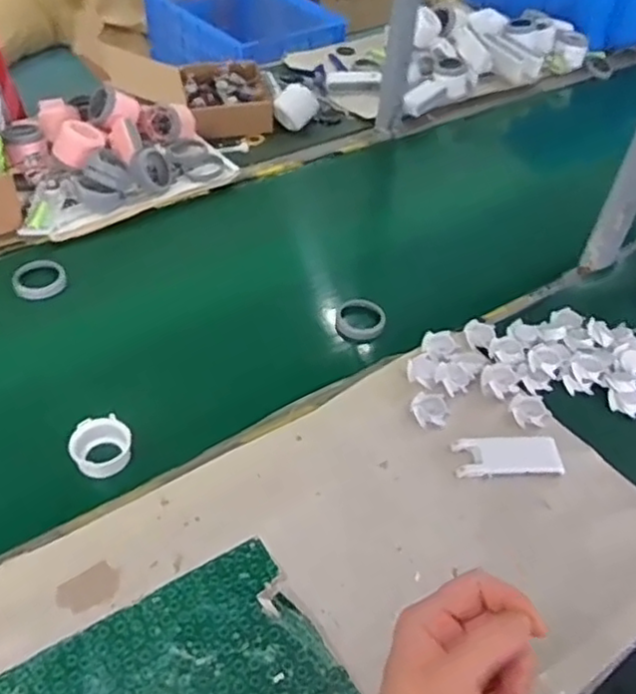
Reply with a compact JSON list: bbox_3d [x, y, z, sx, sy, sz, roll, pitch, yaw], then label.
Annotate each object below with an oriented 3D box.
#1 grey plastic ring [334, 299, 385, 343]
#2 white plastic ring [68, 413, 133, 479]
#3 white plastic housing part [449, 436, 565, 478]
[{"bbox_3d":[0.051,-0.034,0.805,0.059,0.025,0.055,7,45,2],"label":"grey plastic ring"},{"bbox_3d":[-0.203,0.094,0.636,0.054,0.033,0.046,-11,47,-16],"label":"white plastic ring"},{"bbox_3d":[0.186,0.108,0.661,0.102,0.013,0.039,1,45,-4],"label":"white plastic housing part"}]

